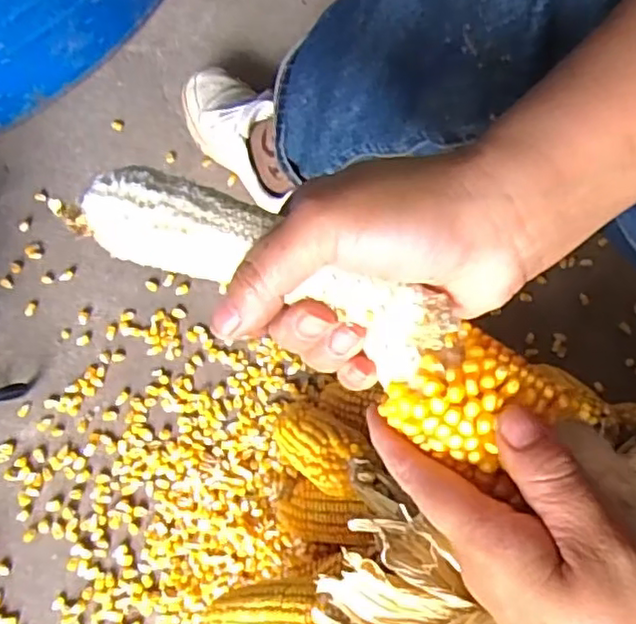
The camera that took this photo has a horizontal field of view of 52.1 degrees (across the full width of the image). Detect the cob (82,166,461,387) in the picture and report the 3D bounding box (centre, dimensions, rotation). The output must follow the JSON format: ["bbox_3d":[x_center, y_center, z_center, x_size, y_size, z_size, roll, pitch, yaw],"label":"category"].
[{"bbox_3d":[-0.020,-0.017,0.245,0.140,0.031,0.032,23,70,2],"label":"cob"}]

